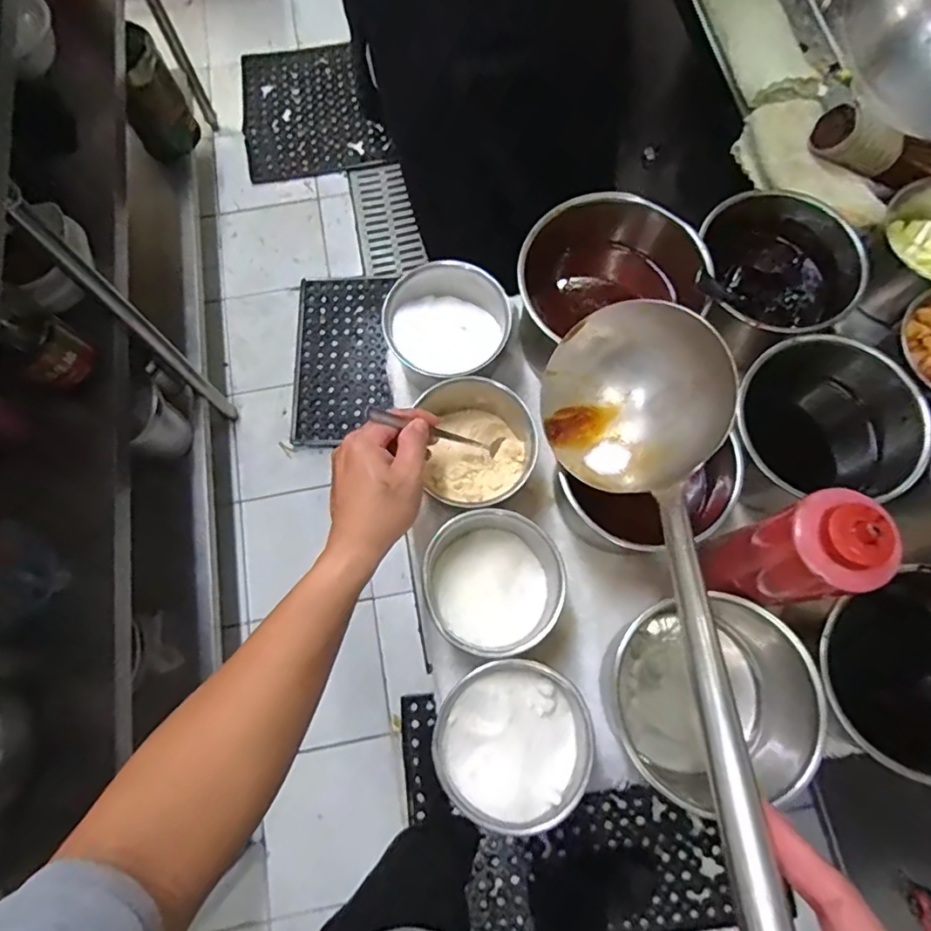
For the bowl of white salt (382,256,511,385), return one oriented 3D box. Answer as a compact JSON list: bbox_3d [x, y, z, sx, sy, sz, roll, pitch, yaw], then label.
[{"bbox_3d":[-0.019,-0.144,0.566,0.121,0.093,0.100,-9,74,-2],"label":"bowl of white salt"}]

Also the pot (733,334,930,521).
[{"bbox_3d":[0.314,-0.035,0.506,0.145,0.105,0.139,0,74,1],"label":"pot"}]

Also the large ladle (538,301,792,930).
[{"bbox_3d":[0.114,0.105,0.279,0.109,0.112,0.489,1,50,1],"label":"large ladle"}]

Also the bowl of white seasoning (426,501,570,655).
[{"bbox_3d":[0.026,0.101,0.503,0.119,0.066,0.130,0,74,1],"label":"bowl of white seasoning"}]

